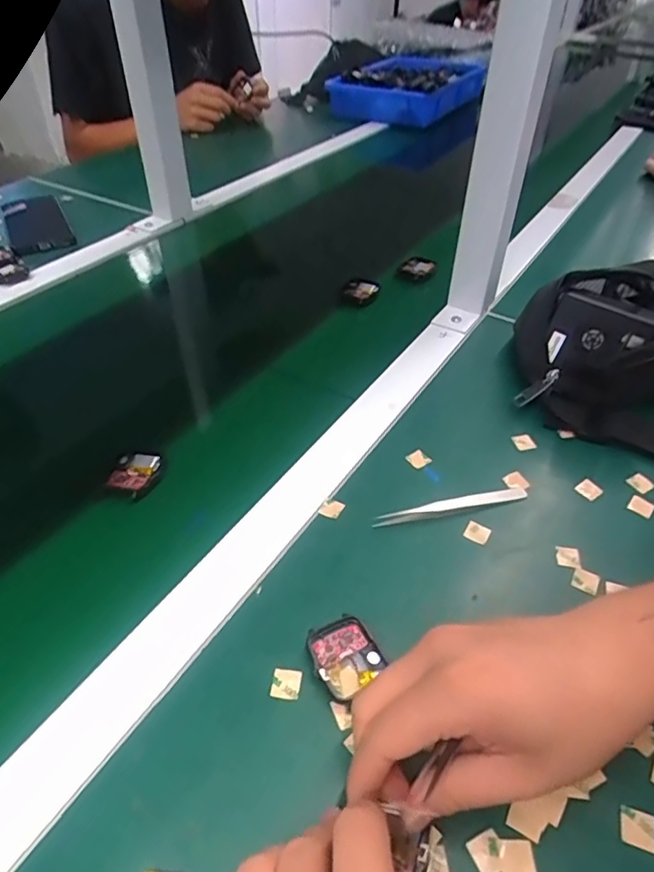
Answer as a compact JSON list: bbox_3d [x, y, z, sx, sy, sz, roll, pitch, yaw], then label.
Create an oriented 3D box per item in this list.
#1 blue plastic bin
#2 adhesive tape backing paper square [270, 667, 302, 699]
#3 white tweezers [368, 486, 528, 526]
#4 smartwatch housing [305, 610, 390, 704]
[{"bbox_3d":[0.222,-0.892,1.406,0.286,0.069,0.548,18,45,17],"label":"blue plastic bin"},{"bbox_3d":[-0.022,0.135,0.303,0.016,0.004,0.016,7,43,5],"label":"adhesive tape backing paper square"},{"bbox_3d":[0.091,0.049,0.393,0.115,0.008,0.016,-12,44,-14],"label":"white tweezers"},{"bbox_3d":[0.010,0.123,0.309,0.036,0.014,0.042,-19,47,-21],"label":"smartwatch housing"}]

